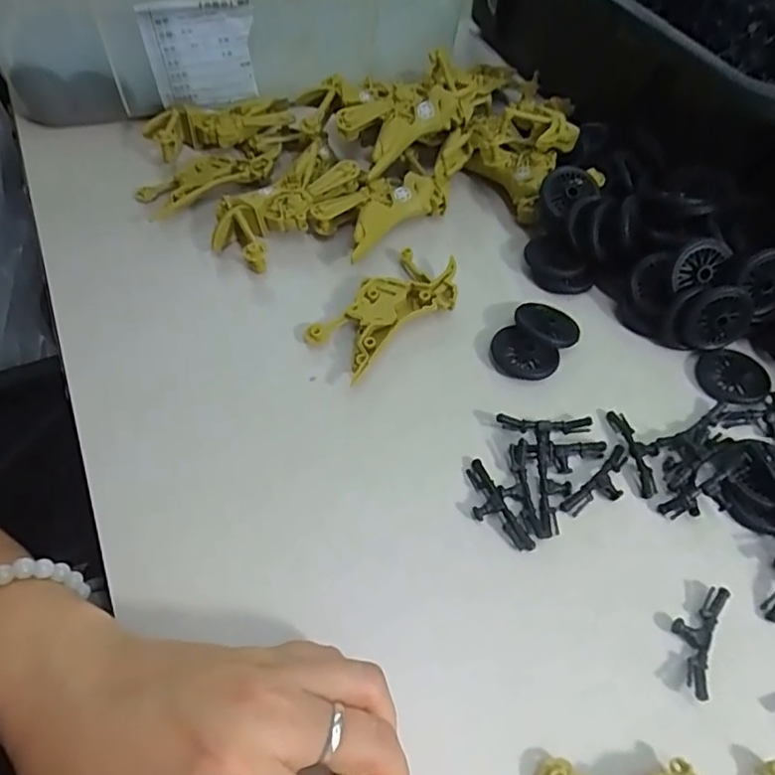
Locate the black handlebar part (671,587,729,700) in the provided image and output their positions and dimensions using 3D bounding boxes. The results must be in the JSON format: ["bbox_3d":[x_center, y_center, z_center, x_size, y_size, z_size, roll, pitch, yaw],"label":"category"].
[{"bbox_3d":[0.130,0.105,0.249,0.017,0.008,0.048,26,58,14],"label":"black handlebar part"}]

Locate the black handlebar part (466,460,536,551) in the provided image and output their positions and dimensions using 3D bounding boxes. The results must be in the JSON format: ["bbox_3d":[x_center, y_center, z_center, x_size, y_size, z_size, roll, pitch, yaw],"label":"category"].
[{"bbox_3d":[0.049,0.056,0.277,0.017,0.006,0.048,-20,59,-17],"label":"black handlebar part"}]

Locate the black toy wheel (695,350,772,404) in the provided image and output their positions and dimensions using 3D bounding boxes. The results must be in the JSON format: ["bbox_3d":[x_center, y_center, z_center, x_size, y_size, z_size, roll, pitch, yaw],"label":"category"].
[{"bbox_3d":[0.193,-0.005,0.327,0.036,0.005,0.035,2,55,-3],"label":"black toy wheel"}]

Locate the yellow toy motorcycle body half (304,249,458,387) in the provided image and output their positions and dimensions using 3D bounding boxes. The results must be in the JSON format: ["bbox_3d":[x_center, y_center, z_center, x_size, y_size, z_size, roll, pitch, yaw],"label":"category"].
[{"bbox_3d":[0.001,-0.044,0.335,0.046,0.014,0.094,36,61,19],"label":"yellow toy motorcycle body half"}]

